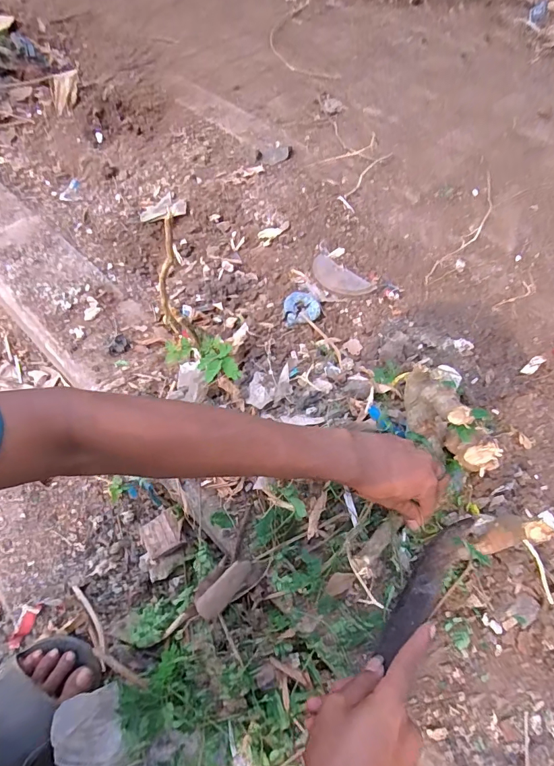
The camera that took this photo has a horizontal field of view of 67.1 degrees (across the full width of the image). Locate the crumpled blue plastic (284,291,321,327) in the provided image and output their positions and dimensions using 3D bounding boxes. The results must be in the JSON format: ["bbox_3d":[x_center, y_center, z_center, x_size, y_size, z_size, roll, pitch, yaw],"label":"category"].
[{"bbox_3d":[0.038,-0.115,0.658,0.056,0.027,0.053,2,58,-2],"label":"crumpled blue plastic"}]

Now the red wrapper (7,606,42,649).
[{"bbox_3d":[-0.312,0.301,0.516,0.024,0.014,0.048,8,58,2],"label":"red wrapper"}]

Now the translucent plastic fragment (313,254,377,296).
[{"bbox_3d":[0.103,-0.176,0.710,0.113,0.011,0.061,35,62,17],"label":"translucent plastic fragment"}]

